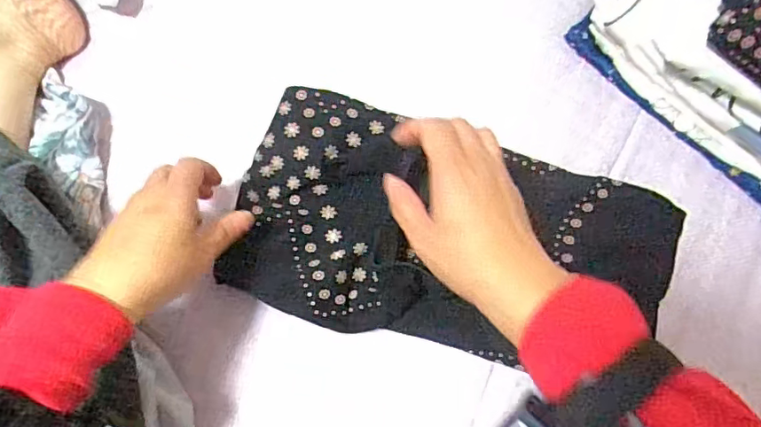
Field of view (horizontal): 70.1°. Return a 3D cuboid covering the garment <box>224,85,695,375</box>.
[{"bbox_3d":[0.069,0.015,0.444,0.361,0.030,0.186,7,80,-5],"label":"garment"}]

